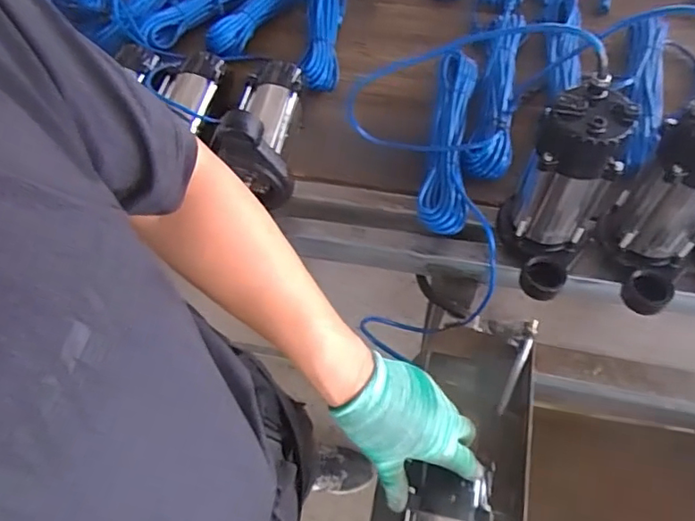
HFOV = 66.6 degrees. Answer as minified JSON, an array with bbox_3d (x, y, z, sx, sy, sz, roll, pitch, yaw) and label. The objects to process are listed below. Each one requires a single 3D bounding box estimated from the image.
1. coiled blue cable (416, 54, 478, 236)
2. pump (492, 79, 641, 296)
[{"bbox_3d":[0.160,-0.190,0.827,0.073,0.052,0.336,7,60,7],"label":"coiled blue cable"},{"bbox_3d":[0.257,-0.073,0.644,0.108,0.230,0.149,24,63,16],"label":"pump"}]

